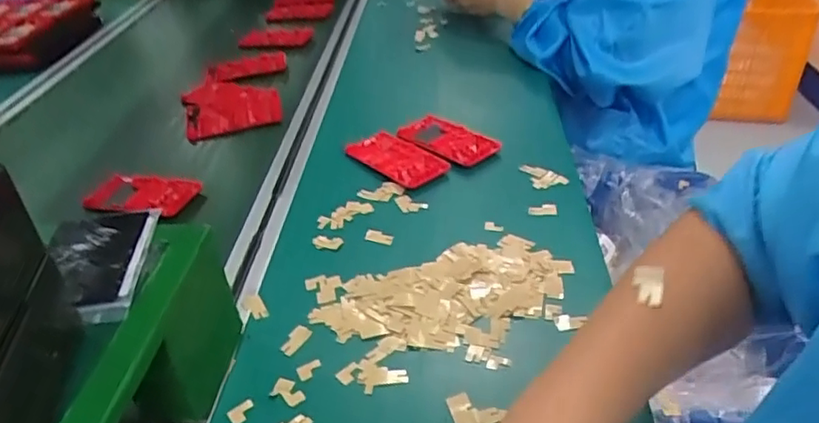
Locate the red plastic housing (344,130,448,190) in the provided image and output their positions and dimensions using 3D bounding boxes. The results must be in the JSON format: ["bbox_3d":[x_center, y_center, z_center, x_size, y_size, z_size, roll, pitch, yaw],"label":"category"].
[{"bbox_3d":[-0.017,-0.063,0.682,0.061,0.013,0.129,-29,43,-31],"label":"red plastic housing"}]

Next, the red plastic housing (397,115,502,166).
[{"bbox_3d":[0.046,-0.084,0.700,0.118,0.019,0.057,26,45,33],"label":"red plastic housing"}]

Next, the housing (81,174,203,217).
[{"bbox_3d":[-0.290,-0.019,0.651,0.115,0.017,0.064,7,37,14],"label":"housing"}]

